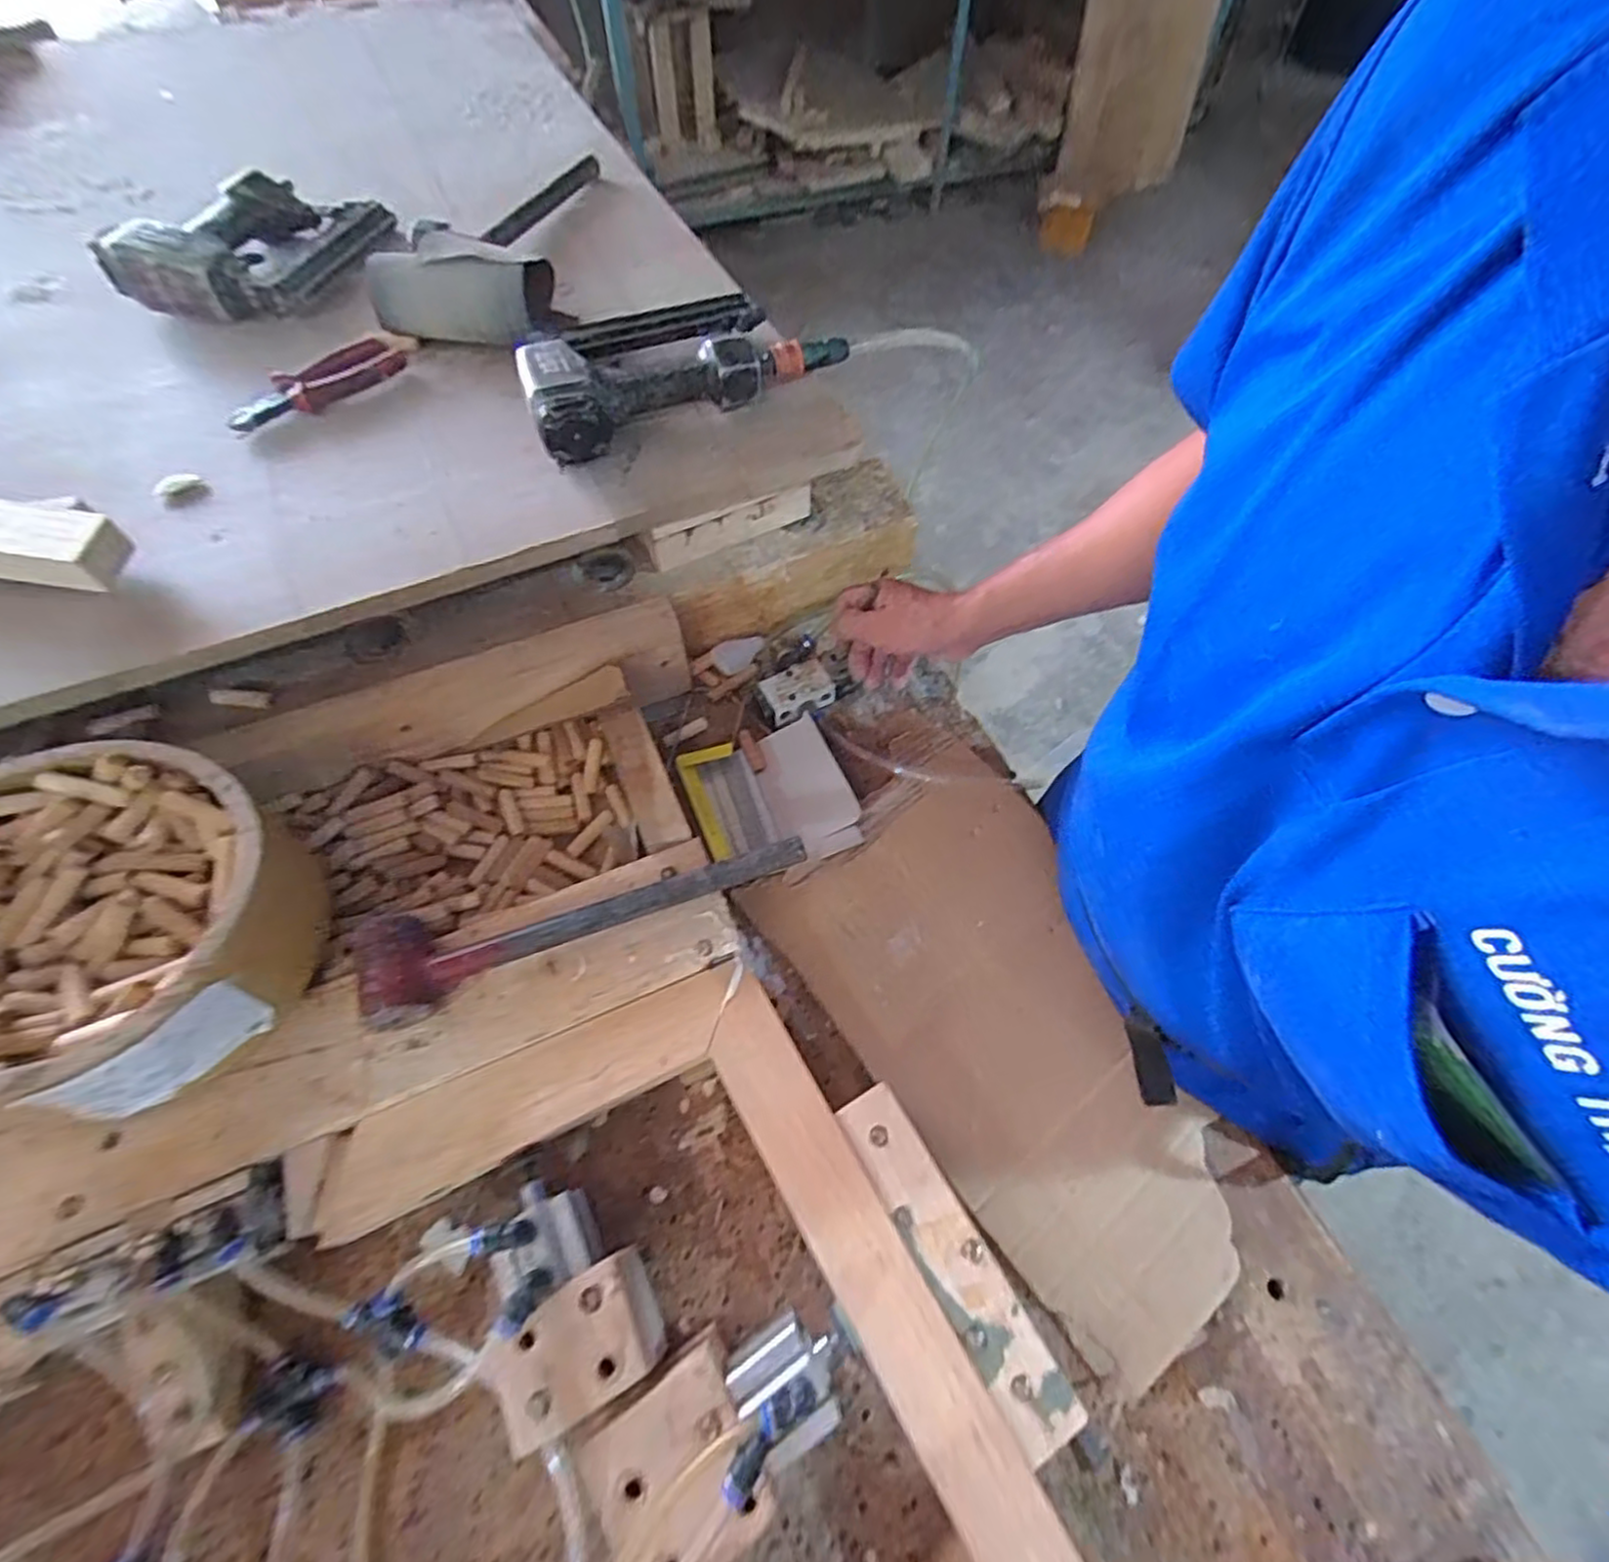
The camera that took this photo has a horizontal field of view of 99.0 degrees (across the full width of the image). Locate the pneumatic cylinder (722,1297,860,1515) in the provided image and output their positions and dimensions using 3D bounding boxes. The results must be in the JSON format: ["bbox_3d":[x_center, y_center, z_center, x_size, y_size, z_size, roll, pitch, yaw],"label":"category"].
[{"bbox_3d":[-0.007,0.335,0.376,0.083,0.059,0.057,-20,64,-12],"label":"pneumatic cylinder"}]

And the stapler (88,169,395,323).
[{"bbox_3d":[-0.550,-0.554,0.693,0.169,0.056,0.228,11,62,5],"label":"stapler"}]

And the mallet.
[{"bbox_3d":[-0.146,0.099,0.496,0.306,0.046,0.064,-15,63,-9],"label":"mallet"}]

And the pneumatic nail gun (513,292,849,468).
[{"bbox_3d":[-0.117,-0.384,0.618,0.285,0.062,0.153,-26,65,-15],"label":"pneumatic nail gun"}]

